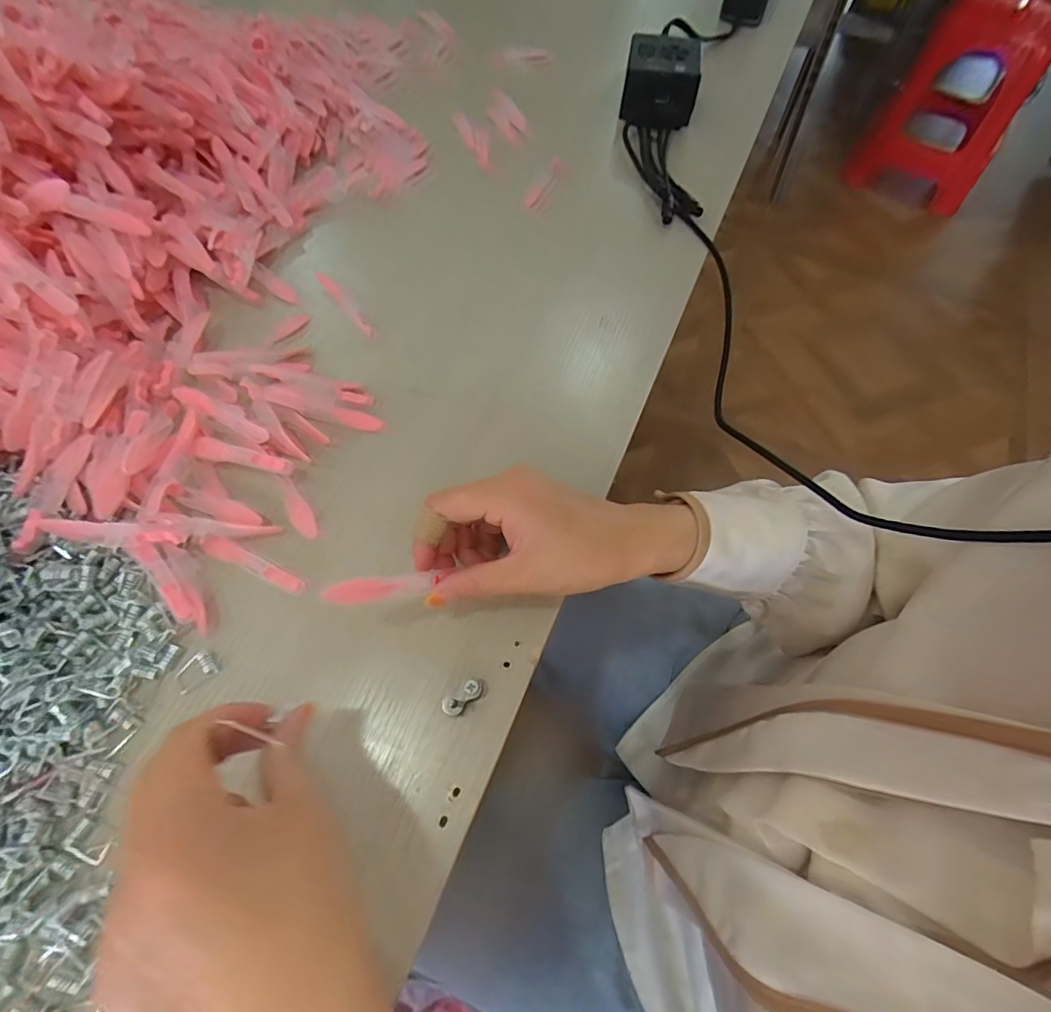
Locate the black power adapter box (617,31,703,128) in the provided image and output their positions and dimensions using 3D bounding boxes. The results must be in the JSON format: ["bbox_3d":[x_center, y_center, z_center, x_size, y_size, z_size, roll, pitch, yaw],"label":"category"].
[{"bbox_3d":[0.145,-0.462,0.540,0.078,0.048,0.093,10,64,4],"label":"black power adapter box"}]

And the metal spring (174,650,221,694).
[{"bbox_3d":[-0.188,0.093,0.284,0.021,0.005,0.015,-31,68,-15],"label":"metal spring"}]

